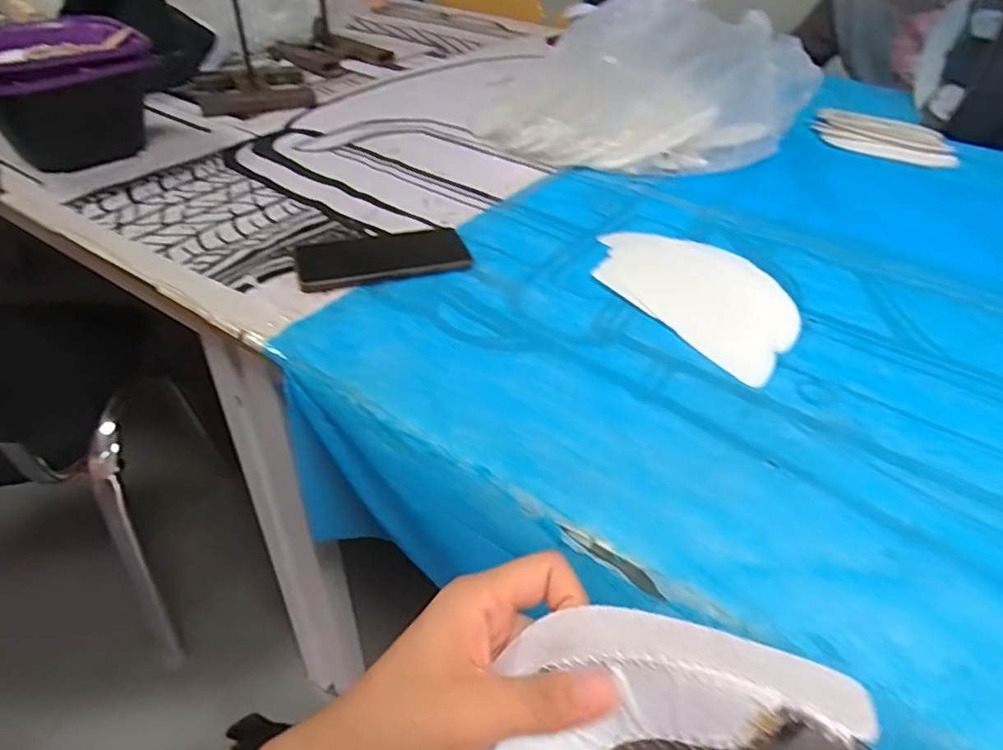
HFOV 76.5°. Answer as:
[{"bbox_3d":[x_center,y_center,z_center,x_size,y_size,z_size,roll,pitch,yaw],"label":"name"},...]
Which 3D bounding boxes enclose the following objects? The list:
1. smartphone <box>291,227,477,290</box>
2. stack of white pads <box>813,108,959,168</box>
[{"bbox_3d":[-0.114,-0.114,0.617,0.160,0.007,0.084,-10,41,-15],"label":"smartphone"},{"bbox_3d":[0.553,-0.345,0.923,0.192,0.024,0.123,24,44,23],"label":"stack of white pads"}]

